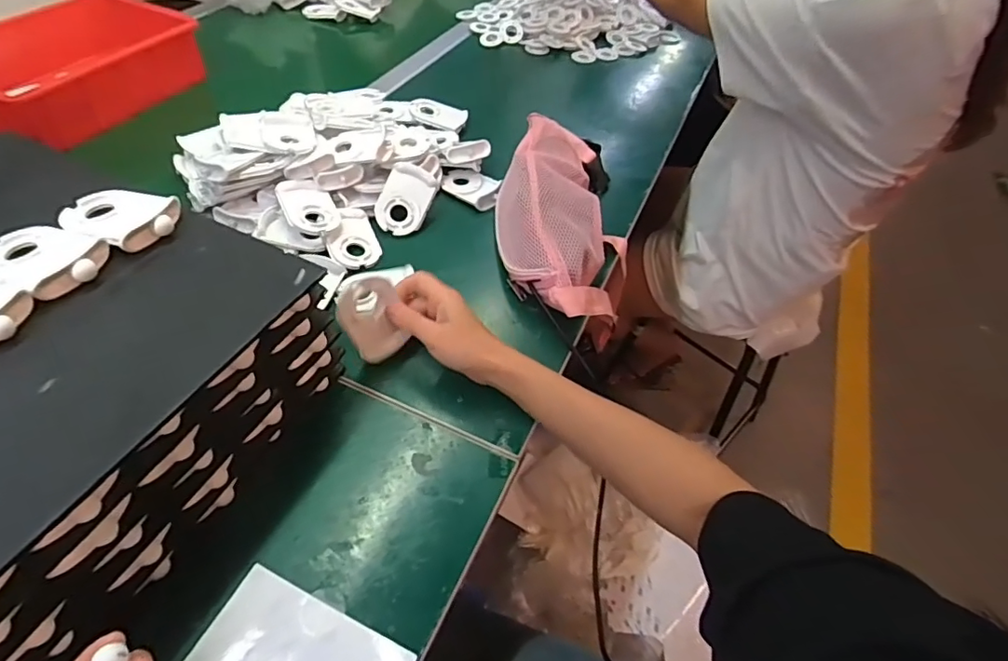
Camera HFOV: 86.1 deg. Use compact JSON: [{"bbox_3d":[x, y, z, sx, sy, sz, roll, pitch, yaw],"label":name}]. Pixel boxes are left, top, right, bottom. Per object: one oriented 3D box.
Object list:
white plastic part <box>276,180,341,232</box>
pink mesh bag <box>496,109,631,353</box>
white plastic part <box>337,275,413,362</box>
[{"bbox_3d":[-0.227,-0.143,0.629,0.058,0.018,0.074,-18,70,-27],"label":"white plastic part"},{"bbox_3d":[0.071,-0.139,0.646,0.166,0.074,0.311,10,49,3],"label":"pink mesh bag"},{"bbox_3d":[-0.122,-0.010,0.499,0.052,0.082,0.016,-25,32,-11],"label":"white plastic part"}]

